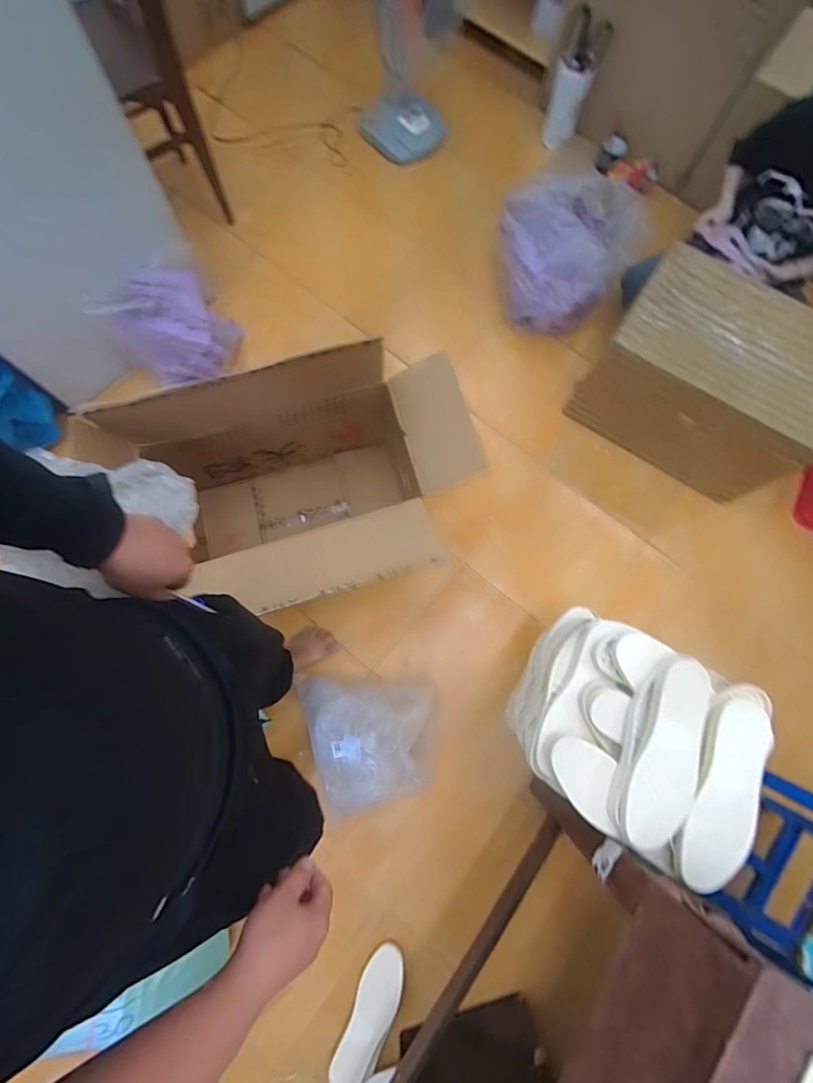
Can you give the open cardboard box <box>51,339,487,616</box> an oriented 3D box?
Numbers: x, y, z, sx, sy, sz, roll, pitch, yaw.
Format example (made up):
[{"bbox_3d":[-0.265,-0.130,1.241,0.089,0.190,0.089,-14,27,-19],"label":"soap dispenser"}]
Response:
[{"bbox_3d":[-0.184,-0.092,1.043,0.723,0.473,0.449,-17,78,-6],"label":"open cardboard box"}]

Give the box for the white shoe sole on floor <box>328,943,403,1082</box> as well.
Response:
[{"bbox_3d":[-0.083,1.056,0.993,0.088,0.019,0.272,23,77,4],"label":"white shoe sole on floor"}]

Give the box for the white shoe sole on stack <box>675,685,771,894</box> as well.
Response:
[{"bbox_3d":[0.525,0.397,0.729,0.108,0.028,0.305,20,78,17],"label":"white shoe sole on stack"}]

